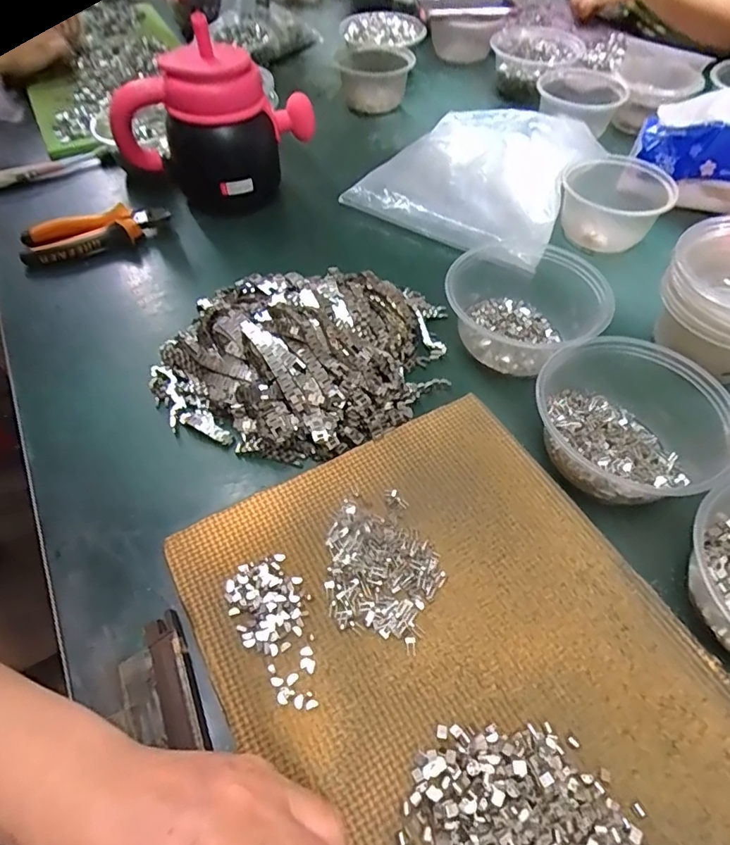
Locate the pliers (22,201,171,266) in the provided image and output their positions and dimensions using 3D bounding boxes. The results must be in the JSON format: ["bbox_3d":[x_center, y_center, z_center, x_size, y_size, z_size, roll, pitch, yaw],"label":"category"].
[{"bbox_3d":[-0.286,-0.201,0.559,0.152,0.031,0.053,-17,56,-10],"label":"pliers"}]

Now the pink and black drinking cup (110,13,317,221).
[{"bbox_3d":[-0.169,-0.333,0.581,0.204,0.154,0.133,-22,57,-14],"label":"pink and black drinking cup"}]

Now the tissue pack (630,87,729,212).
[{"bbox_3d":[0.382,-0.310,0.589,0.145,0.102,0.057,25,59,18],"label":"tissue pack"}]

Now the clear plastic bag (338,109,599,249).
[{"bbox_3d":[0.138,-0.305,0.609,0.217,0.037,0.254,27,59,19],"label":"clear plastic bag"}]

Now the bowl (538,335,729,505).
[{"bbox_3d":[0.192,-0.003,0.387,0.125,0.060,0.125,-1,55,1],"label":"bowl"}]

